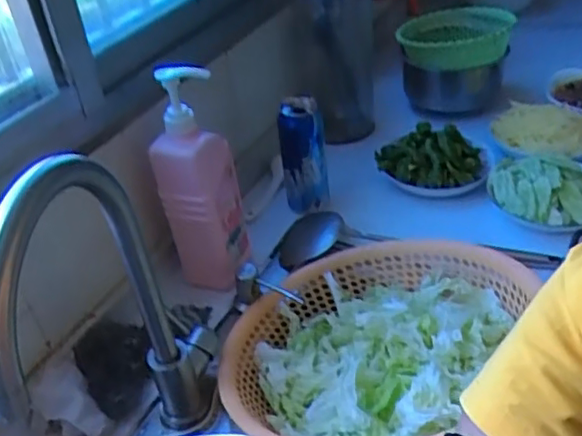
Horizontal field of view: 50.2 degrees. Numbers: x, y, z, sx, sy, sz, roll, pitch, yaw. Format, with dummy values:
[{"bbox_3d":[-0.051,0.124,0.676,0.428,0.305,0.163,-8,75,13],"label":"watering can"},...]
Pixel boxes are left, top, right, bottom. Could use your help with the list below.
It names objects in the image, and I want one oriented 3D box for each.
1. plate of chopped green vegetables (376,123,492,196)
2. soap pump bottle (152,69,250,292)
[{"bbox_3d":[0.228,-0.093,0.970,0.173,0.063,0.158,-4,36,3],"label":"plate of chopped green vegetables"},{"bbox_3d":[-0.113,-0.045,0.766,0.093,0.293,0.067,-10,36,-5],"label":"soap pump bottle"}]

